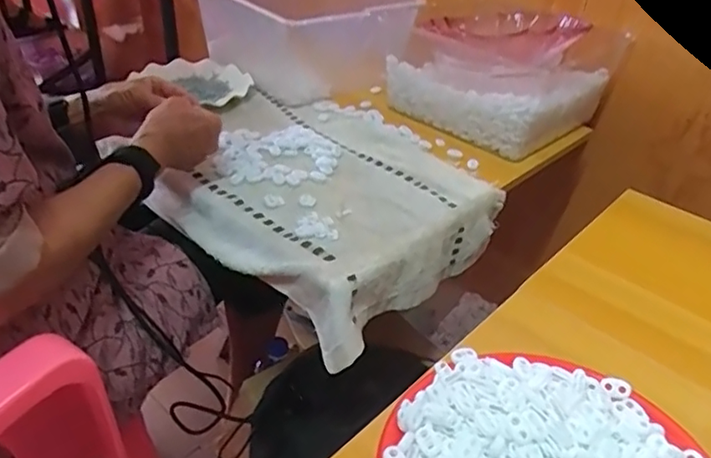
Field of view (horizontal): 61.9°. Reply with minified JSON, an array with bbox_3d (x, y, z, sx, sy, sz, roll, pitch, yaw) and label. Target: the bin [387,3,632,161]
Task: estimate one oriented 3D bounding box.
[{"bbox_3d":[0.217,-0.249,0.913,0.278,0.143,0.244,30,42,33],"label":"bin"}]

